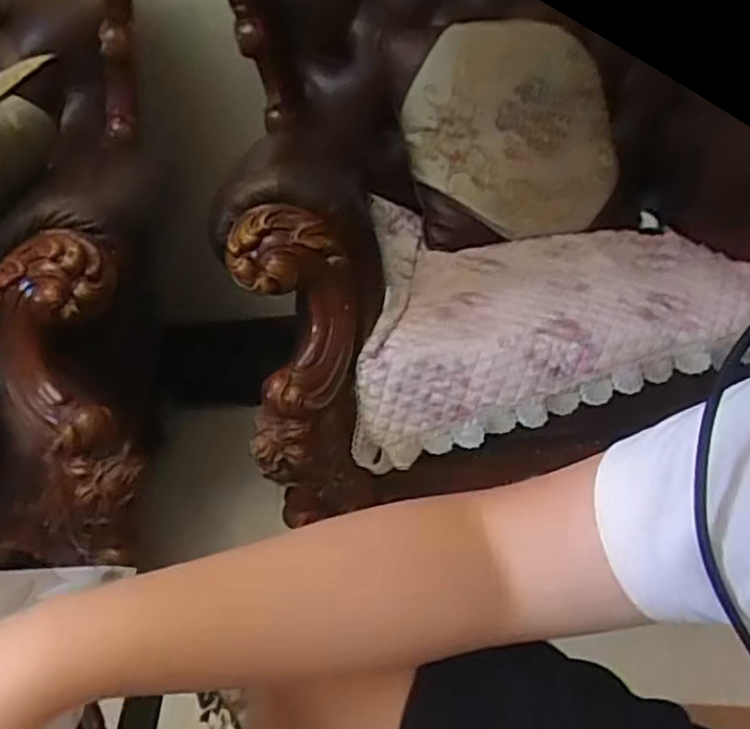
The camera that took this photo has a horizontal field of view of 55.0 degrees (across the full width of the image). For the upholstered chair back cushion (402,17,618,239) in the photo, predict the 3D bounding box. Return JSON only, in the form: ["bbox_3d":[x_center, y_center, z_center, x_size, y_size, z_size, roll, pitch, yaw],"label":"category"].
[{"bbox_3d":[0.255,-0.430,1.337,0.394,0.389,0.115,-21,9,-8],"label":"upholstered chair back cushion"}]

